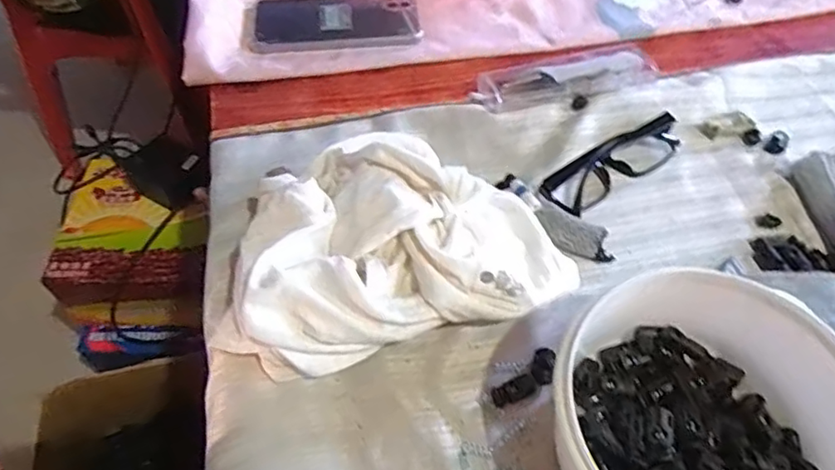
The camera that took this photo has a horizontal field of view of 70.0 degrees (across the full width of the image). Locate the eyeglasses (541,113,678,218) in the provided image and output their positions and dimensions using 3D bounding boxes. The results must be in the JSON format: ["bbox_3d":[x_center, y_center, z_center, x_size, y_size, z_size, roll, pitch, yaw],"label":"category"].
[{"bbox_3d":[0.161,-0.057,0.479,0.137,0.026,0.035,-30,60,-21],"label":"eyeglasses"}]

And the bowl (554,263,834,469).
[{"bbox_3d":[0.158,0.104,0.325,0.159,0.073,0.173,0,53,0],"label":"bowl"}]

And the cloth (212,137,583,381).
[{"bbox_3d":[-0.022,-0.002,0.416,0.230,0.059,0.170,-12,56,-10],"label":"cloth"}]

